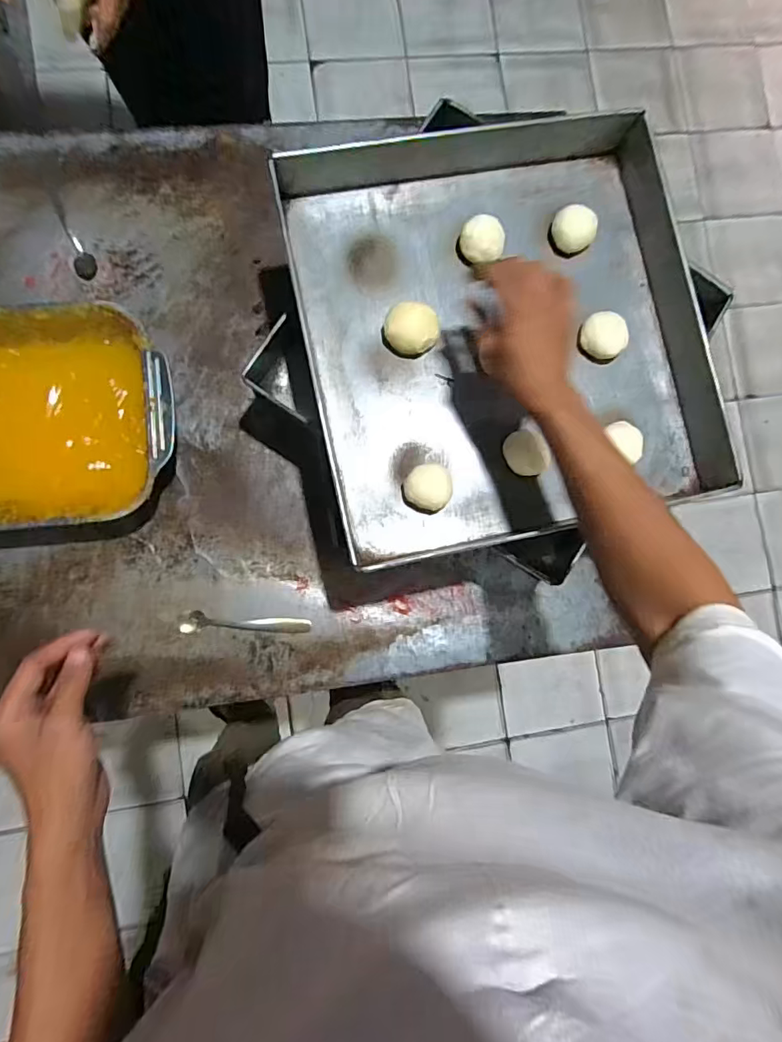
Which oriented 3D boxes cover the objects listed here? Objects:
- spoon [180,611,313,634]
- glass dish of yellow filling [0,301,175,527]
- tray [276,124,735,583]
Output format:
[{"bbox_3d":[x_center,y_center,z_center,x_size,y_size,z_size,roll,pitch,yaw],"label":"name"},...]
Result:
[{"bbox_3d":[-0.188,0.135,0.654,0.161,0.022,0.026,3,85,-5],"label":"spoon"},{"bbox_3d":[-0.489,-0.125,0.620,0.432,0.067,0.275,-6,86,-5],"label":"glass dish of yellow filling"},{"bbox_3d":[0.128,-0.221,0.579,0.441,0.059,0.468,-12,88,-6],"label":"tray"}]

